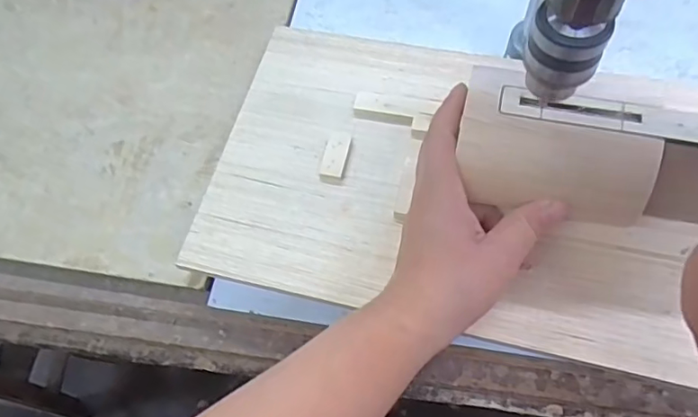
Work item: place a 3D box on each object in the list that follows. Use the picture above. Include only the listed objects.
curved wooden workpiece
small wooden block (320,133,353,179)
[{"bbox_3d":[0.111,-0.035,0.296,0.098,0.039,0.066,7,64,8],"label":"curved wooden workpiece"},{"bbox_3d":[-0.009,-0.036,0.378,0.016,0.009,0.031,11,65,10],"label":"small wooden block"}]

